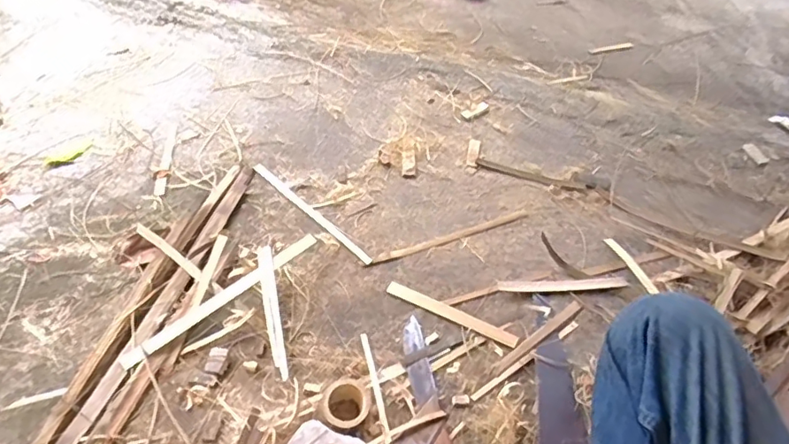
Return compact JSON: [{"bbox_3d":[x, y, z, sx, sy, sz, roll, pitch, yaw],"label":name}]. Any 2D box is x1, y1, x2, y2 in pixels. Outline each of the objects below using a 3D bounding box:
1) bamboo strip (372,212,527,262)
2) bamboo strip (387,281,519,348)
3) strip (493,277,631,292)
[{"bbox_3d":[0.112,0.029,1.017,0.317,0.005,0.020,-15,44,-16],"label":"bamboo strip"},{"bbox_3d":[0.093,0.152,0.905,0.231,0.005,0.024,22,63,19],"label":"bamboo strip"},{"bbox_3d":[0.292,0.110,0.942,0.226,0.009,0.026,0,43,-4],"label":"strip"}]

